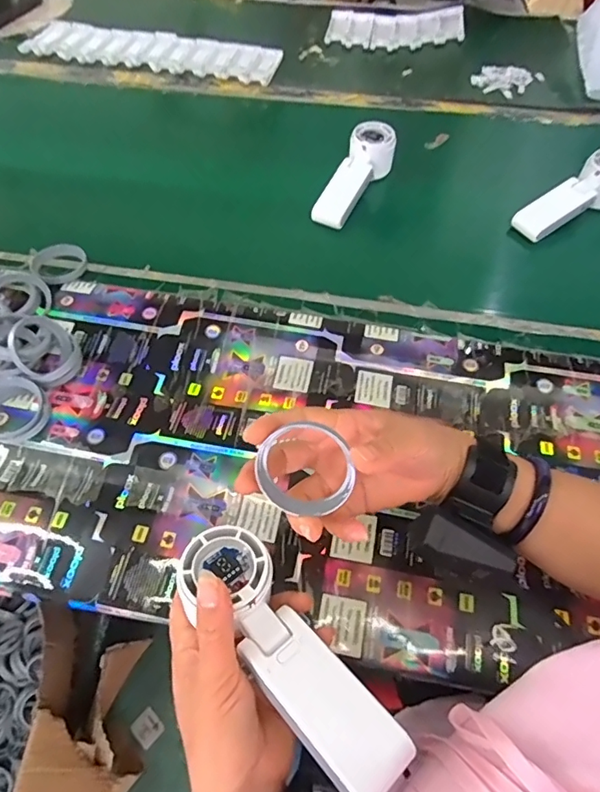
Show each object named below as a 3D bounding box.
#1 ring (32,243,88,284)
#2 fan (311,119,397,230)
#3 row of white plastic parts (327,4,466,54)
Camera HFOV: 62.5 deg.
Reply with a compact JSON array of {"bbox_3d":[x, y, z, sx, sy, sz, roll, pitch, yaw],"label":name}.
[{"bbox_3d":[-0.273,-0.153,0.562,0.057,0.006,0.065,-27,62,-15],"label":"ring"},{"bbox_3d":[0.074,-0.288,0.642,0.059,0.047,0.164,20,61,13],"label":"fan"},{"bbox_3d":[0.170,-0.665,0.890,0.235,0.026,0.128,6,58,4],"label":"row of white plastic parts"}]

